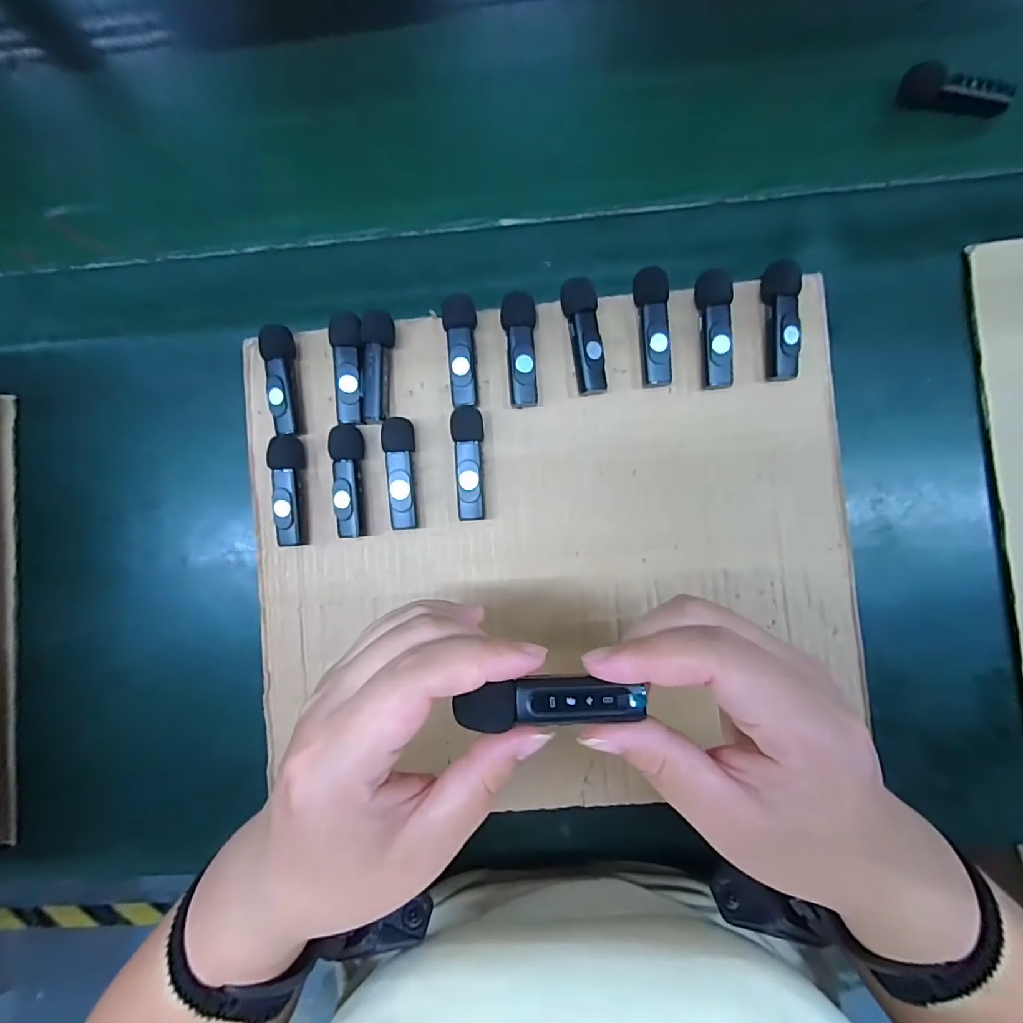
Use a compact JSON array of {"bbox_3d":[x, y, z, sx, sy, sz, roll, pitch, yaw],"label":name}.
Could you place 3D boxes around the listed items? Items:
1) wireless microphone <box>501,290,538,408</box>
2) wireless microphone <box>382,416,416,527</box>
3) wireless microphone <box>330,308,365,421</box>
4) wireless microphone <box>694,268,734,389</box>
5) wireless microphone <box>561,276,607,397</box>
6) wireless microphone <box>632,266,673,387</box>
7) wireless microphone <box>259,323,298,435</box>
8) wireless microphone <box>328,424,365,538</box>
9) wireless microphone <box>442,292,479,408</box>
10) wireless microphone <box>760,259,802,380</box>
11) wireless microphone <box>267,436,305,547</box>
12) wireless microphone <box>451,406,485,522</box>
[{"bbox_3d":[0.005,-0.093,0.282,0.019,0.017,0.065,-3,88,3],"label":"wireless microphone"},{"bbox_3d":[-0.064,-0.022,0.283,0.016,0.020,0.064,-3,88,3],"label":"wireless microphone"},{"bbox_3d":[-0.094,-0.084,0.288,0.018,0.019,0.063,-4,88,3],"label":"wireless microphone"},{"bbox_3d":[0.115,-0.103,0.276,0.018,0.016,0.063,-3,88,3],"label":"wireless microphone"},{"bbox_3d":[0.042,-0.100,0.280,0.019,0.018,0.064,-8,88,3],"label":"wireless microphone"},{"bbox_3d":[0.081,-0.104,0.278,0.018,0.017,0.065,-6,88,3],"label":"wireless microphone"},{"bbox_3d":[-0.137,-0.078,0.291,0.016,0.017,0.064,-4,88,3],"label":"wireless microphone"},{"bbox_3d":[-0.096,-0.018,0.286,0.016,0.016,0.065,-1,88,3],"label":"wireless microphone"},{"bbox_3d":[-0.029,-0.093,0.285,0.019,0.016,0.065,-3,88,3],"label":"wireless microphone"},{"bbox_3d":[0.152,-0.106,0.273,0.018,0.015,0.062,-3,88,3],"label":"wireless microphone"},{"bbox_3d":[-0.133,-0.013,0.288,0.016,0.018,0.065,0,88,3],"label":"wireless microphone"},{"bbox_3d":[-0.024,-0.027,0.281,0.017,0.019,0.064,-3,88,3],"label":"wireless microphone"}]

